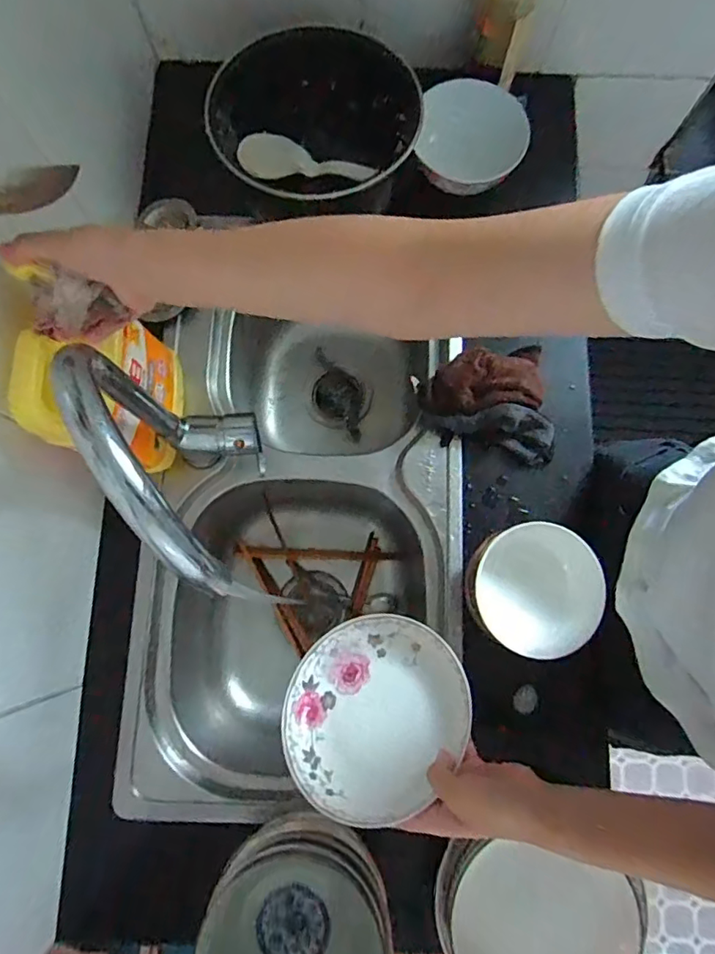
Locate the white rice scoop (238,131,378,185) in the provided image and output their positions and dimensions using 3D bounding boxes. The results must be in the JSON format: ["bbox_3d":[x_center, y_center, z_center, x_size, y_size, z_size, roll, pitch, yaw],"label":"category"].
[{"bbox_3d":[-0.064,-0.394,0.680,0.171,0.021,0.047,14,78,2],"label":"white rice scoop"}]

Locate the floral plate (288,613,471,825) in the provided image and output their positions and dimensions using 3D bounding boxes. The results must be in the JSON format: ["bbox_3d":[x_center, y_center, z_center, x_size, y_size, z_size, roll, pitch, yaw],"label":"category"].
[{"bbox_3d":[0.014,0.211,0.490,0.166,0.027,0.162,-14,49,16],"label":"floral plate"}]

